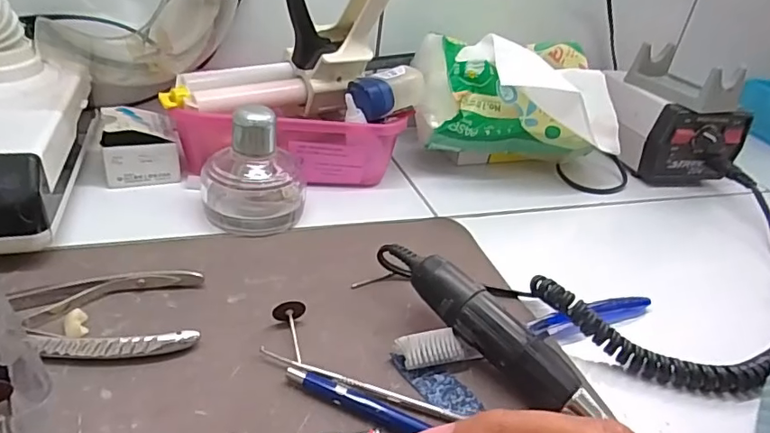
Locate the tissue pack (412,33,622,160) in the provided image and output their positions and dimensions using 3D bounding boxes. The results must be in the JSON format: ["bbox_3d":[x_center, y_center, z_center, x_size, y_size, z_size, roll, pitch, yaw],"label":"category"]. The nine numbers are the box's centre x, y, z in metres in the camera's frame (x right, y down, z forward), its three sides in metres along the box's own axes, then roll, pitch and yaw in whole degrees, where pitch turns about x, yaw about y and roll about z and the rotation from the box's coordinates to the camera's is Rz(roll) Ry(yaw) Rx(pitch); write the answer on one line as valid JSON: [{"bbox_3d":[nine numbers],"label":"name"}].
[{"bbox_3d":[0.126,-0.118,0.509,0.197,0.094,0.146,6,31,-4],"label":"tissue pack"}]

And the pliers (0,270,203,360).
[{"bbox_3d":[-0.188,0.052,0.280,0.166,0.012,0.065,0,32,-12],"label":"pliers"}]

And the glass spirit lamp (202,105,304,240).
[{"bbox_3d":[-0.092,-0.041,0.383,0.067,0.078,0.077,10,31,5],"label":"glass spirit lamp"}]

